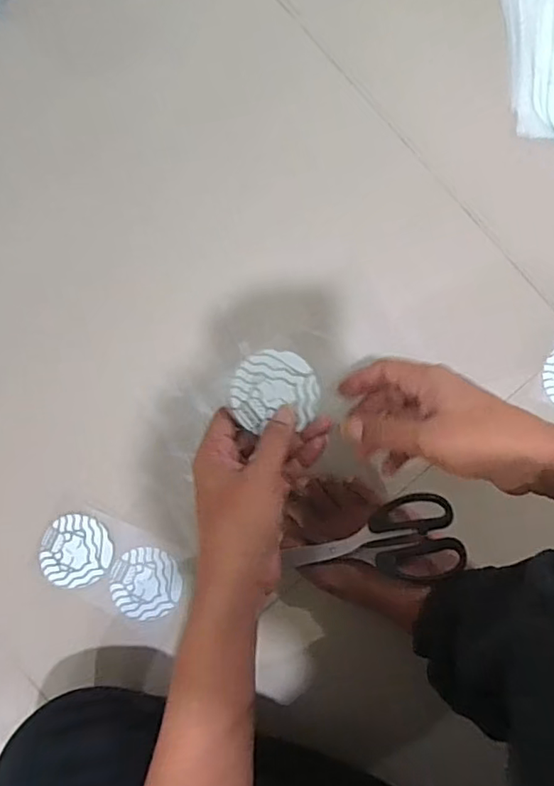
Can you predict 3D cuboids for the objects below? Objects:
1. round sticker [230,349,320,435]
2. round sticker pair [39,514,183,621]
[{"bbox_3d":[-0.002,-0.003,0.435,0.066,0.011,0.058,-6,92,1],"label":"round sticker"},{"bbox_3d":[-0.156,0.166,0.531,0.136,0.006,0.067,26,90,-4],"label":"round sticker pair"}]

